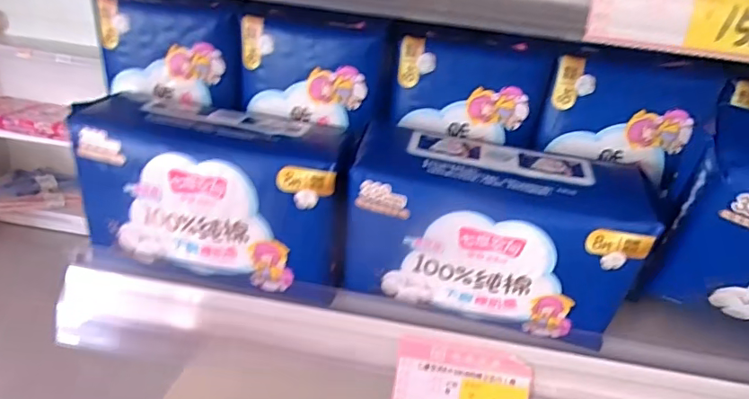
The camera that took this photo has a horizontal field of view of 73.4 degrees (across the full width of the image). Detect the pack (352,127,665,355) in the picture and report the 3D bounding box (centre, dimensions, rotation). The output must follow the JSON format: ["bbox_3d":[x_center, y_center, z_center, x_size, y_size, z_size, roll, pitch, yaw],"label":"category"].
[{"bbox_3d":[0.055,0.018,0.254,0.139,0.079,0.049,11,24,8],"label":"pack"}]

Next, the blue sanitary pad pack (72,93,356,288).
[{"bbox_3d":[-0.081,-0.005,0.269,0.136,0.077,0.056,10,24,7],"label":"blue sanitary pad pack"}]

